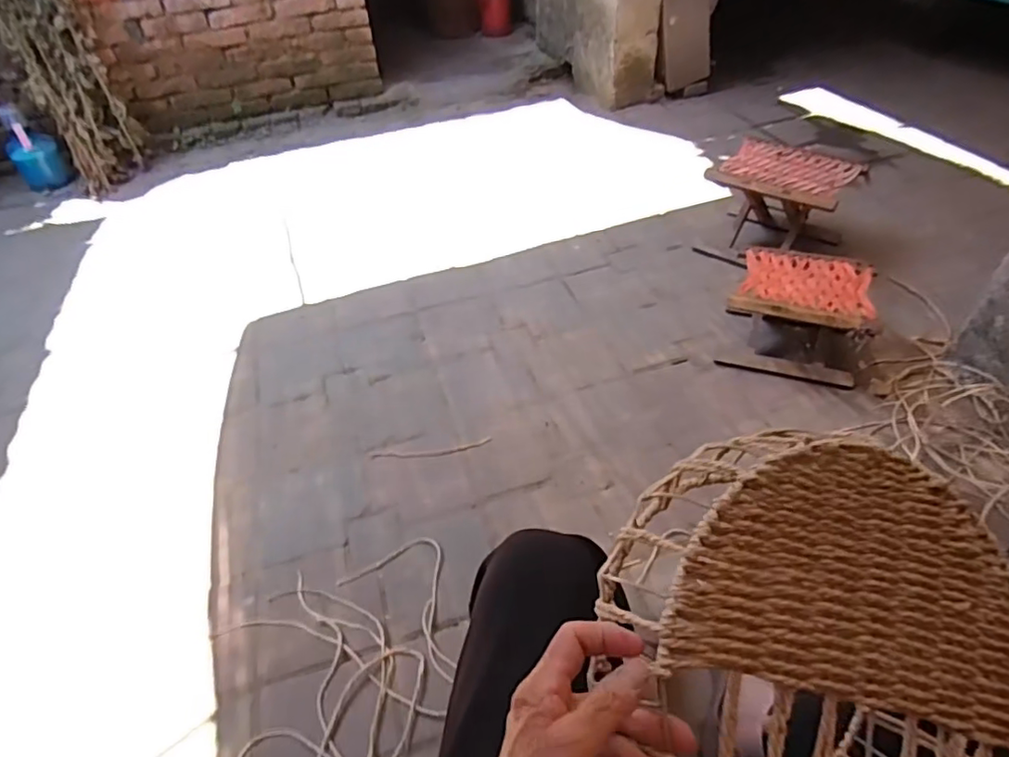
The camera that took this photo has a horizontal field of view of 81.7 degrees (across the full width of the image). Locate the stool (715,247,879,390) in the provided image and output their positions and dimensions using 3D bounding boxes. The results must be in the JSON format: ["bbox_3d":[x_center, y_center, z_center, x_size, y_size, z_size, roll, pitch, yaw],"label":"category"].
[{"bbox_3d":[0.654,-0.134,1.306,0.277,0.196,0.234,16,47,20],"label":"stool"}]

